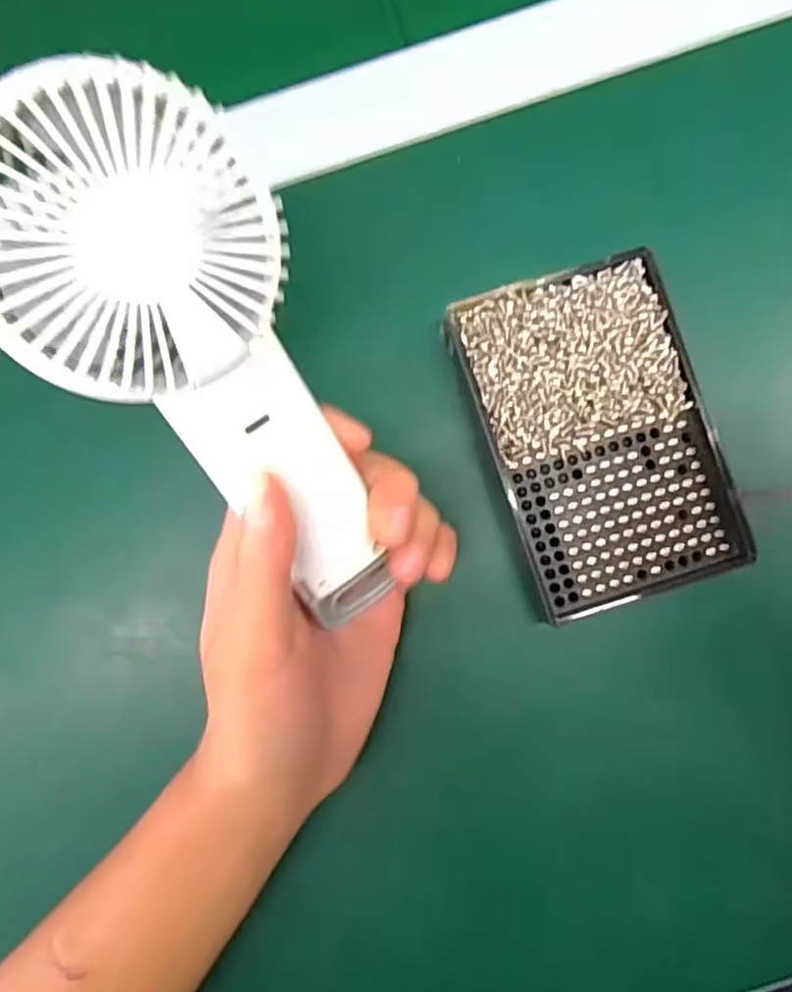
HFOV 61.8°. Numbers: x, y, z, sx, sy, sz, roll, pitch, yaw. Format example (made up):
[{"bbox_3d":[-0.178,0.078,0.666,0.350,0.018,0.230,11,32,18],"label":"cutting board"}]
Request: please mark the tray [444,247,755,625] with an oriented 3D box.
[{"bbox_3d":[0.084,-0.024,0.275,0.089,0.013,0.137,-19,88,0],"label":"tray"}]

